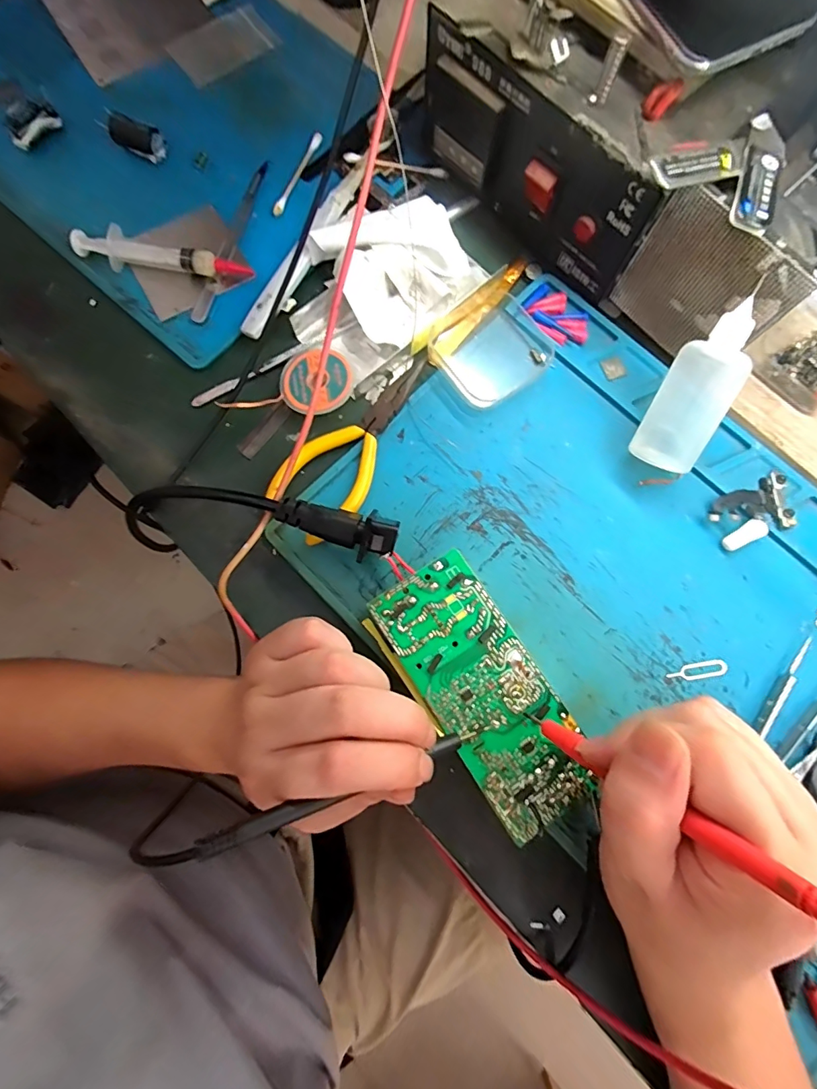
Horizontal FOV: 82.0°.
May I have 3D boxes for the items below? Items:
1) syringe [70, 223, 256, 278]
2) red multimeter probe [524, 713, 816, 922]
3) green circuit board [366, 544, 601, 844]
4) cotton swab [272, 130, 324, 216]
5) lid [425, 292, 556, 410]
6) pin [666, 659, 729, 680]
[{"bbox_3d":[-0.155,-0.180,0.294,0.106,0.021,0.018,10,80,3],"label":"syringe"},{"bbox_3d":[0.083,0.087,0.163,0.006,0.121,0.009,34,81,-22],"label":"red multimeter probe"},{"bbox_3d":[0.038,0.073,0.244,0.060,0.028,0.129,-36,81,-5],"label":"green circuit board"},{"bbox_3d":[-0.076,-0.254,0.321,0.007,0.004,0.069,23,81,5],"label":"cotton swab"},{"bbox_3d":[0.052,-0.122,0.290,0.067,0.010,0.062,-39,81,-6],"label":"lid"},{"bbox_3d":[0.158,0.069,0.255,0.034,0.004,0.009,-10,80,-1],"label":"pin"}]

